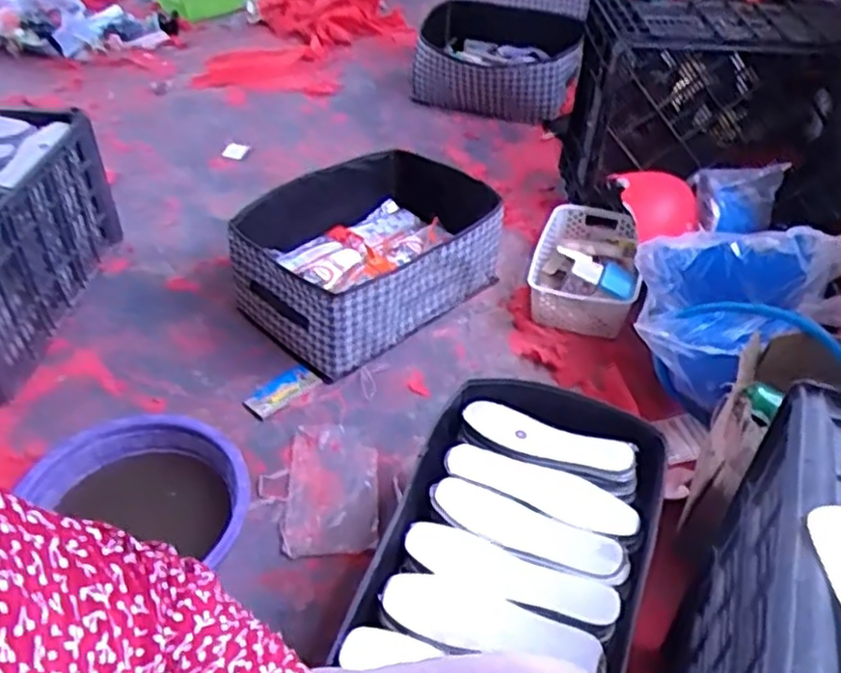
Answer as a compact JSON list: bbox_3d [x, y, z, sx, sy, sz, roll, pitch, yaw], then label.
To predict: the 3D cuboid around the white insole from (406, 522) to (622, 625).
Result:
[{"bbox_3d":[0.096,0.257,0.791,0.229,0.027,0.070,16,44,16],"label":"white insole"}]

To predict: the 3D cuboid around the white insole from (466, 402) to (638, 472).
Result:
[{"bbox_3d":[0.162,0.133,0.947,0.217,0.021,0.055,15,44,15],"label":"white insole"}]

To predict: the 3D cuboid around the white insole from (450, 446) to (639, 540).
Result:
[{"bbox_3d":[0.149,0.181,0.896,0.229,0.021,0.079,19,45,19],"label":"white insole"}]

